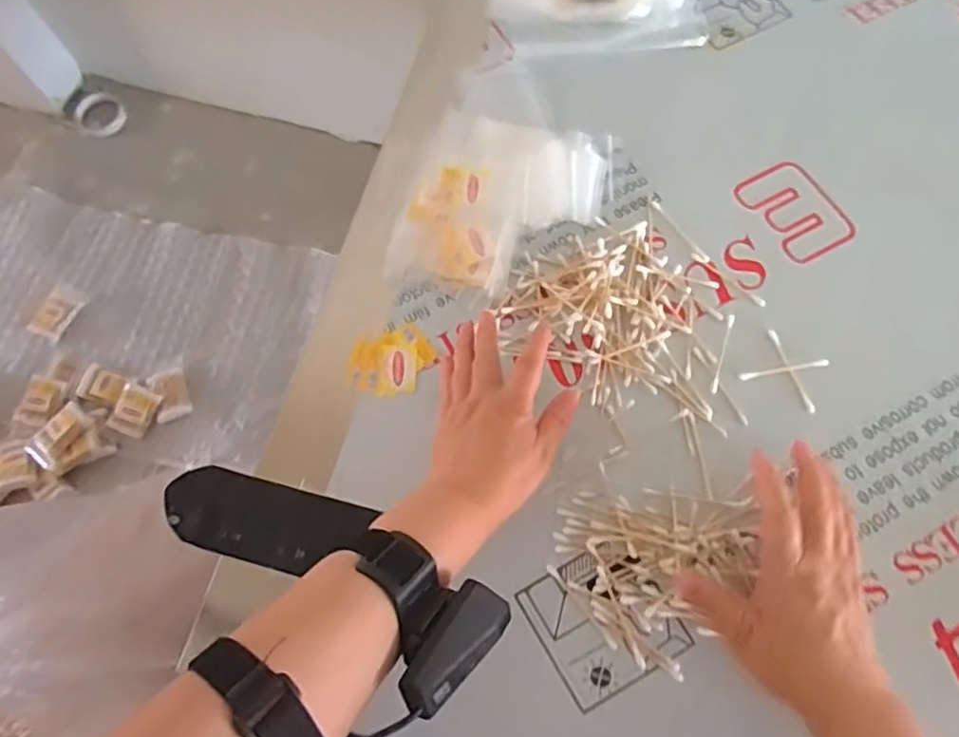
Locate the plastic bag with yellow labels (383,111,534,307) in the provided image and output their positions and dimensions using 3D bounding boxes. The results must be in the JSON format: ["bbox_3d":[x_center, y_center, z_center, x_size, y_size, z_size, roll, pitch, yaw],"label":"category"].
[{"bbox_3d":[-0.010,-0.152,0.567,0.101,0.015,0.175,12,71,6],"label":"plastic bag with yellow labels"}]

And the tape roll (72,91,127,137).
[{"bbox_3d":[-0.684,-0.464,1.170,0.087,0.012,0.103,-9,71,-1],"label":"tape roll"}]

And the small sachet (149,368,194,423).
[{"bbox_3d":[-0.476,0.039,1.003,0.050,0.018,0.076,-18,71,-4],"label":"small sachet"}]

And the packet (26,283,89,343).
[{"bbox_3d":[-0.675,-0.089,1.037,0.056,0.012,0.086,30,63,-10],"label":"packet"}]

